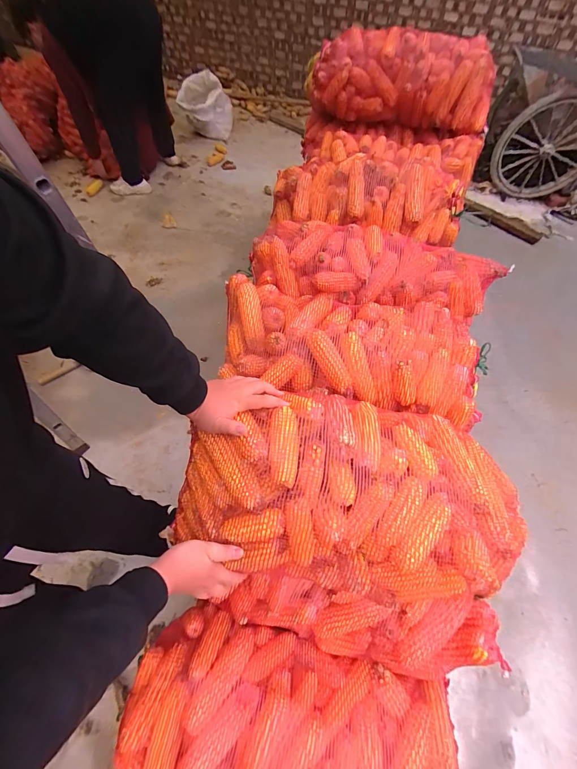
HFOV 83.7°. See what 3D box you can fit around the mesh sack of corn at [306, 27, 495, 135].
[{"bbox_3d":[0.410,-1.098,1.194,0.687,0.236,0.295,7,61,4],"label":"mesh sack of corn"}]

